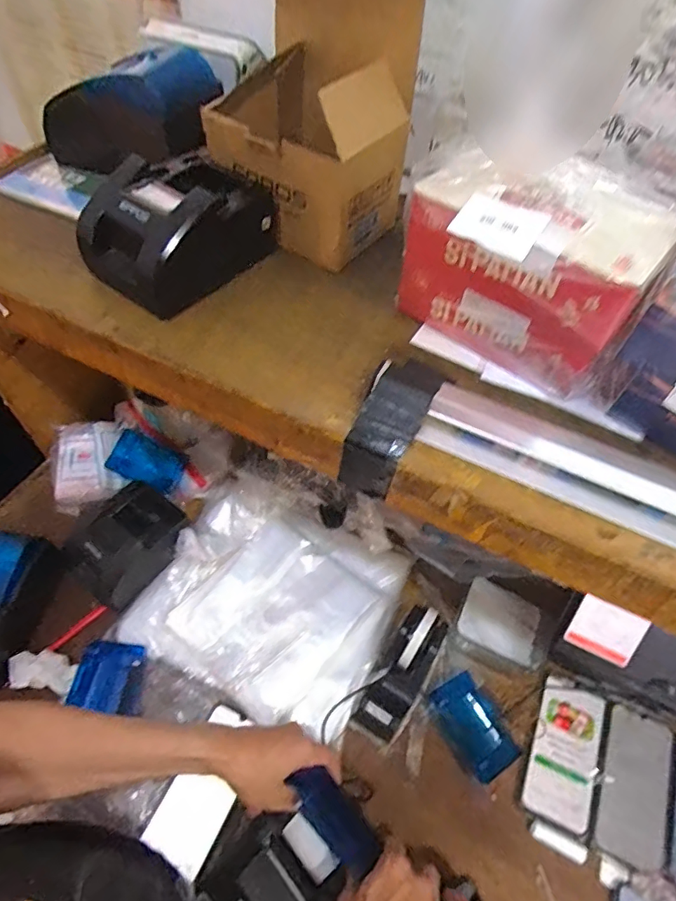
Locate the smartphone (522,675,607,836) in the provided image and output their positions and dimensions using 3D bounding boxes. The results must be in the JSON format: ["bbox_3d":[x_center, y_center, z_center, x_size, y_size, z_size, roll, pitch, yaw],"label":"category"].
[{"bbox_3d":[0.280,0.366,0.619,0.075,0.009,0.157,23,55,13],"label":"smartphone"}]

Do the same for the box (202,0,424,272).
[{"bbox_3d":[-0.032,-0.328,0.480,0.172,0.211,0.146,34,59,20],"label":"box"}]

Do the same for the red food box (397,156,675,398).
[{"bbox_3d":[0.147,-0.140,0.414,0.178,0.137,0.101,37,60,22],"label":"red food box"}]

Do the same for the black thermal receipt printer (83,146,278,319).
[{"bbox_3d":[-0.150,-0.212,0.476,0.106,0.080,0.157,37,60,22],"label":"black thermal receipt printer"}]

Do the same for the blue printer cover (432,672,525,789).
[{"bbox_3d":[0.169,0.343,0.632,0.070,0.015,0.110,-24,59,-20],"label":"blue printer cover"}]

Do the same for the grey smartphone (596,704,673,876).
[{"bbox_3d":[0.352,0.395,0.600,0.071,0.008,0.161,22,55,13],"label":"grey smartphone"}]

